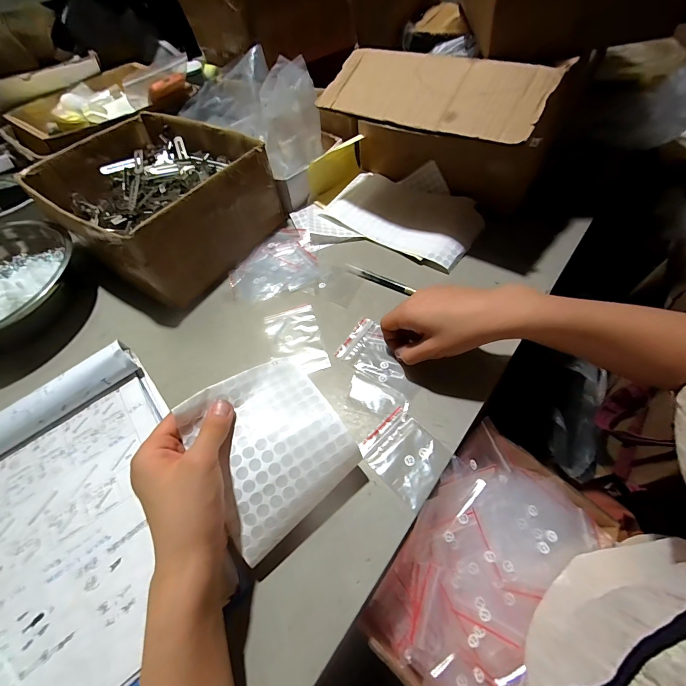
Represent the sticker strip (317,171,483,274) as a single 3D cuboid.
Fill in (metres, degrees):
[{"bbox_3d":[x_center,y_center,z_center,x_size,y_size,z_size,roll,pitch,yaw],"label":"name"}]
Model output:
[{"bbox_3d":[0.098,-0.212,0.539,0.240,0.029,0.140,30,64,24],"label":"sticker strip"}]

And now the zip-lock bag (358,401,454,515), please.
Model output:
[{"bbox_3d":[0.064,0.111,0.331,0.068,0.004,0.076,-37,62,-21],"label":"zip-lock bag"}]

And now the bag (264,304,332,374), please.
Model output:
[{"bbox_3d":[-0.061,-0.002,0.433,0.066,0.009,0.109,-19,55,-5],"label":"bag"}]

